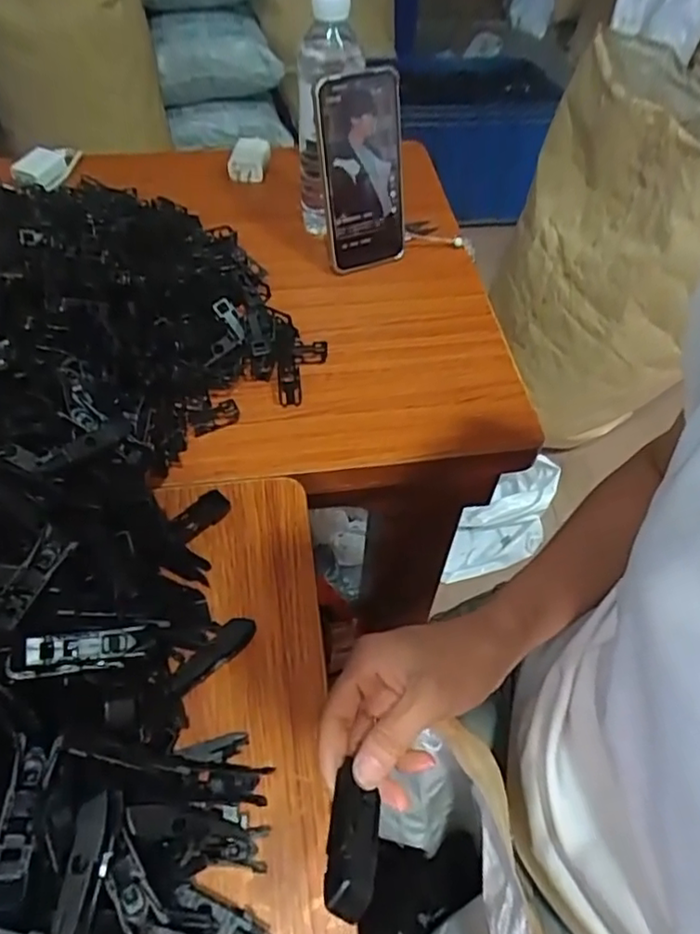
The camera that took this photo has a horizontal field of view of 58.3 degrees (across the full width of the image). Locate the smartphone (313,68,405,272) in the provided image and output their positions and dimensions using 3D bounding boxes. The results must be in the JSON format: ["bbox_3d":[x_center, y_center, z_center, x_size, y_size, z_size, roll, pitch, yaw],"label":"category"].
[{"bbox_3d":[0.013,-0.266,0.578,0.082,0.167,0.013,-22,44,-16],"label":"smartphone"}]

